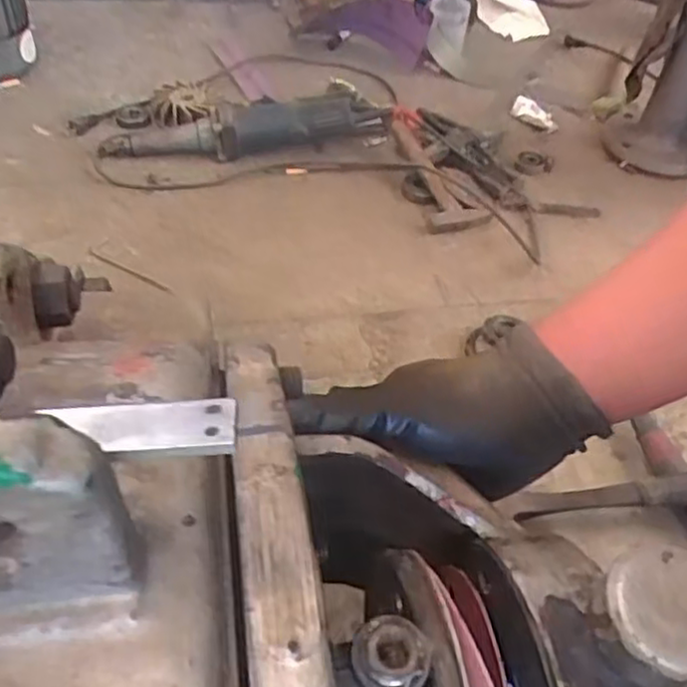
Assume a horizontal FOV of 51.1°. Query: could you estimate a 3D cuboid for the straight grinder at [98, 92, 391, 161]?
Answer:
[{"bbox_3d":[-0.142,-0.329,1.092,0.439,0.073,0.088,-12,48,-16],"label":"straight grinder"}]

